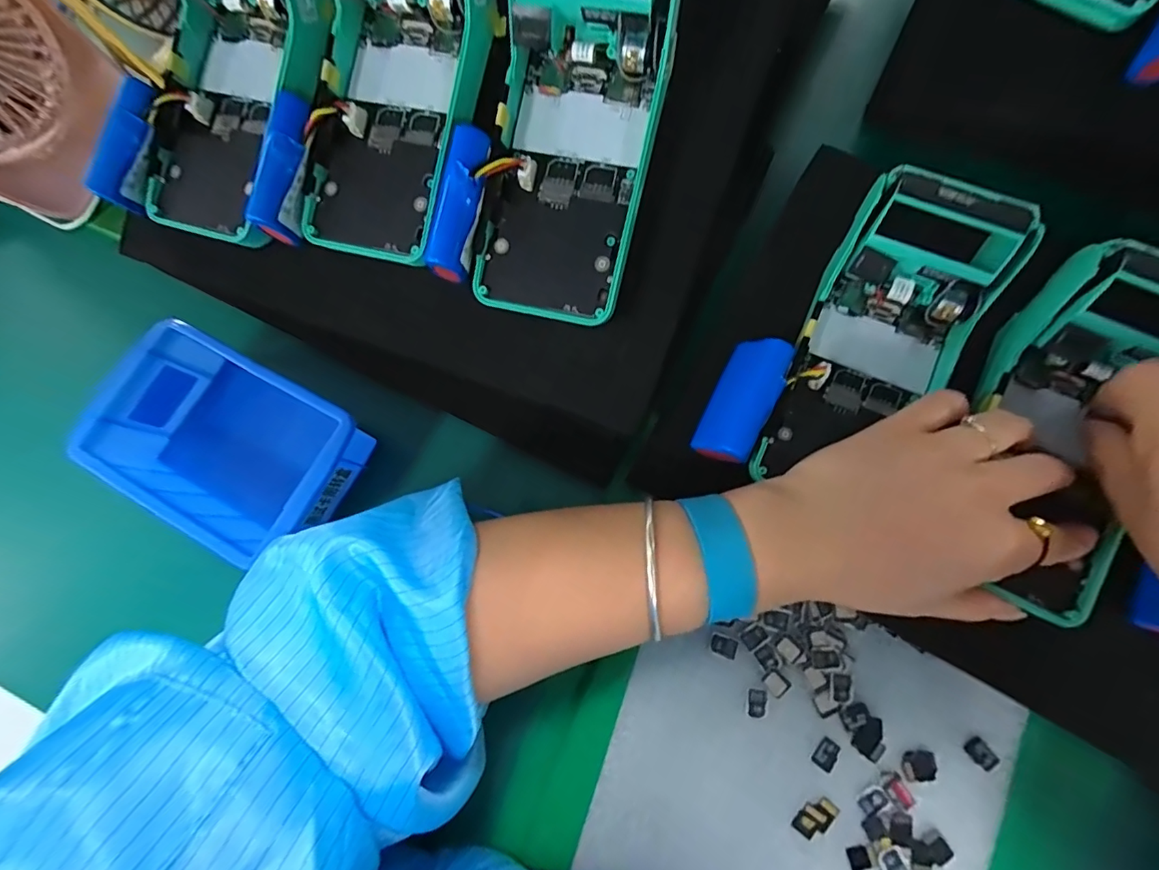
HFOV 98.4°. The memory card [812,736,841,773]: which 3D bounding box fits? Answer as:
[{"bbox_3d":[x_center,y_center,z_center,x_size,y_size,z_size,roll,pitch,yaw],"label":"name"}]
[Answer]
[{"bbox_3d":[0.131,0.168,0.264,0.011,0.004,0.015,36,83,14],"label":"memory card"}]

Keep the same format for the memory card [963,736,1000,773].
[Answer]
[{"bbox_3d":[0.208,0.165,0.259,0.010,0.004,0.015,-38,72,-2],"label":"memory card"}]

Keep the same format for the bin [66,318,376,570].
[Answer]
[{"bbox_3d":[-0.210,0.010,0.309,0.141,0.070,0.104,34,80,7],"label":"bin"}]

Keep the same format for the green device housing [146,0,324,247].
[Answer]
[{"bbox_3d":[-0.186,-0.200,0.267,0.088,0.102,0.177,11,78,2],"label":"green device housing"}]

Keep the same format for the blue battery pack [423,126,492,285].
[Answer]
[{"bbox_3d":[-0.059,-0.113,0.247,0.021,0.019,0.070,16,99,3],"label":"blue battery pack"}]

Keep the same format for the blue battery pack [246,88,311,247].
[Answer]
[{"bbox_3d":[-0.153,-0.139,0.261,0.019,0.023,0.070,17,98,4],"label":"blue battery pack"}]

